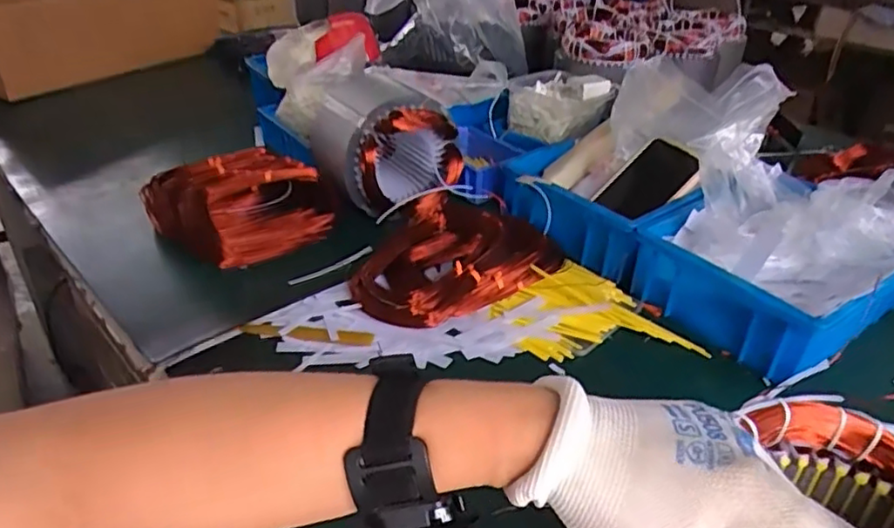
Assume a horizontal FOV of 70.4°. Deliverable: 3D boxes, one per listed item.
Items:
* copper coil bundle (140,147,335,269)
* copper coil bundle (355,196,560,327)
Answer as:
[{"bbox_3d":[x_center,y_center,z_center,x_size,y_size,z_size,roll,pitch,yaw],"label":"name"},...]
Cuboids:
[{"bbox_3d":[-0.244,-0.073,0.764,0.195,0.079,0.167,28,40,36],"label":"copper coil bundle"},{"bbox_3d":[-0.008,-0.008,0.695,0.209,0.061,0.166,-19,37,-29],"label":"copper coil bundle"}]

